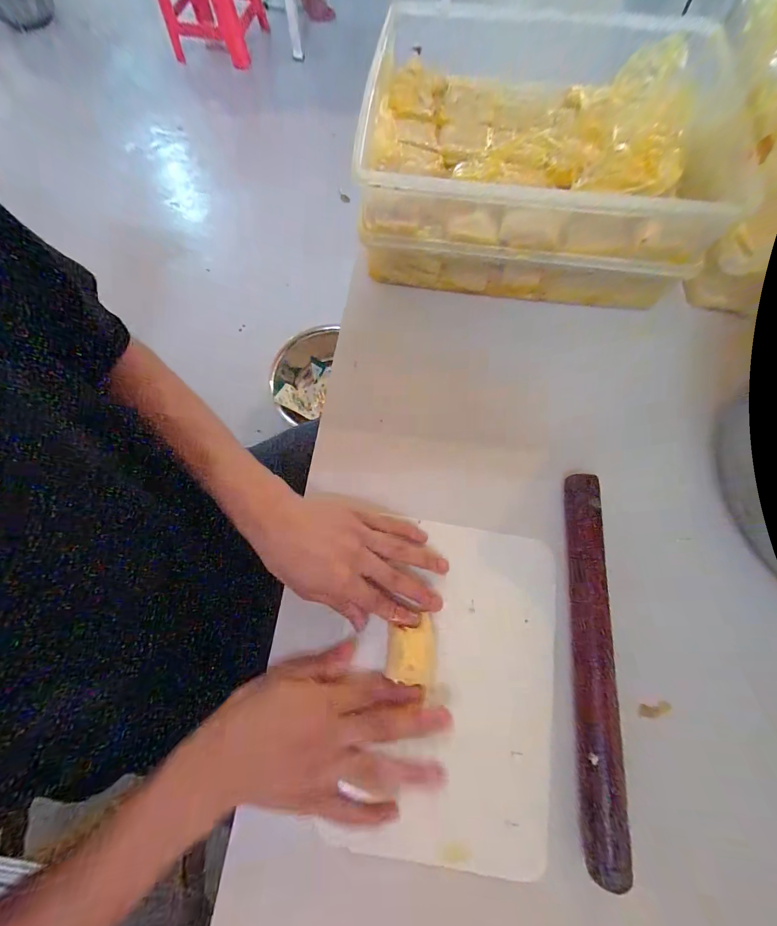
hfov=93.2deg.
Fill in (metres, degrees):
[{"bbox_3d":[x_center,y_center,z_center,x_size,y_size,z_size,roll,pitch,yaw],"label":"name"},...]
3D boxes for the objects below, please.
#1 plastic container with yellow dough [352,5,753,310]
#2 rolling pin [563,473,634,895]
[{"bbox_3d":[0.162,-0.356,0.434,0.367,0.136,0.312,7,71,3],"label":"plastic container with yellow dough"},{"bbox_3d":[0.167,0.151,0.300,0.029,0.022,0.287,6,71,2],"label":"rolling pin"}]

